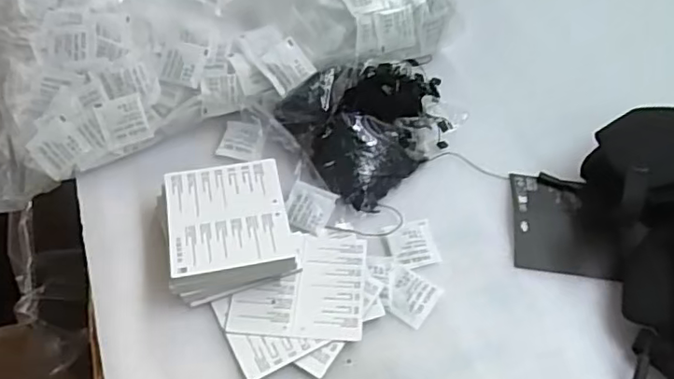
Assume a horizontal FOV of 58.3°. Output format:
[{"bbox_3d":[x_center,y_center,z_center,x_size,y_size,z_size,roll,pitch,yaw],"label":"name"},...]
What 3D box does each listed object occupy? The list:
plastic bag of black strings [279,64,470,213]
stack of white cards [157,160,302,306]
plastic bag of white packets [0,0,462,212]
[{"bbox_3d":[0.039,-0.066,0.544,0.153,0.052,0.120,-30,60,-23],"label":"plastic bag of black strings"},{"bbox_3d":[-0.087,0.029,0.475,0.096,0.036,0.102,-12,54,-12],"label":"stack of white cards"},{"bbox_3d":[-0.152,-0.209,0.625,0.449,0.076,0.354,-19,56,-16],"label":"plastic bag of white packets"}]

